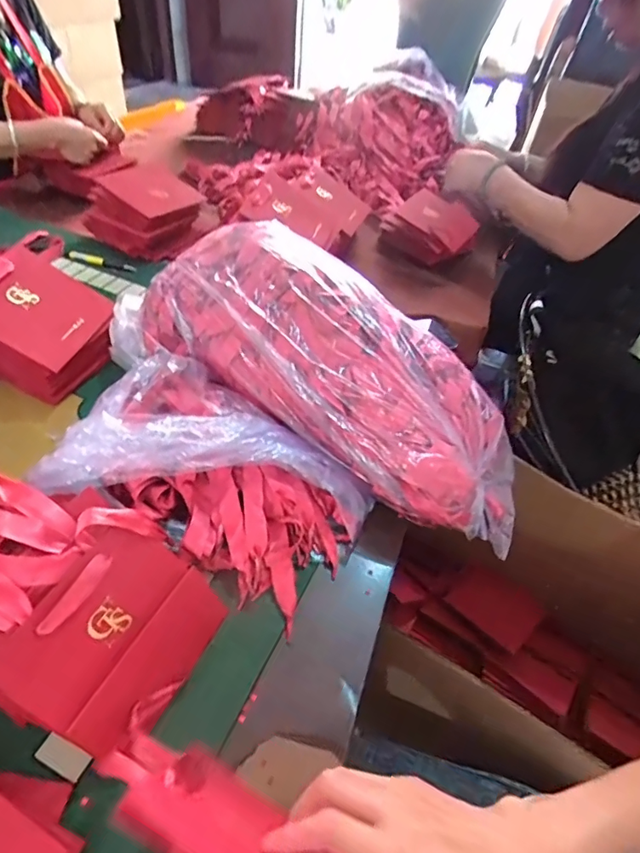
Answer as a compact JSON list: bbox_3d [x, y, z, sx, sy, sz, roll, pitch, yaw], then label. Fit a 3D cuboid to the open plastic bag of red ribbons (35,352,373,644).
[{"bbox_3d":[-0.103,0.048,0.491,0.291,0.101,0.202,23,48,14],"label":"open plastic bag of red ribbons"}]

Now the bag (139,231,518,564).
[{"bbox_3d":[0.030,-0.071,0.587,0.500,0.153,0.223,31,50,21],"label":"bag"}]

